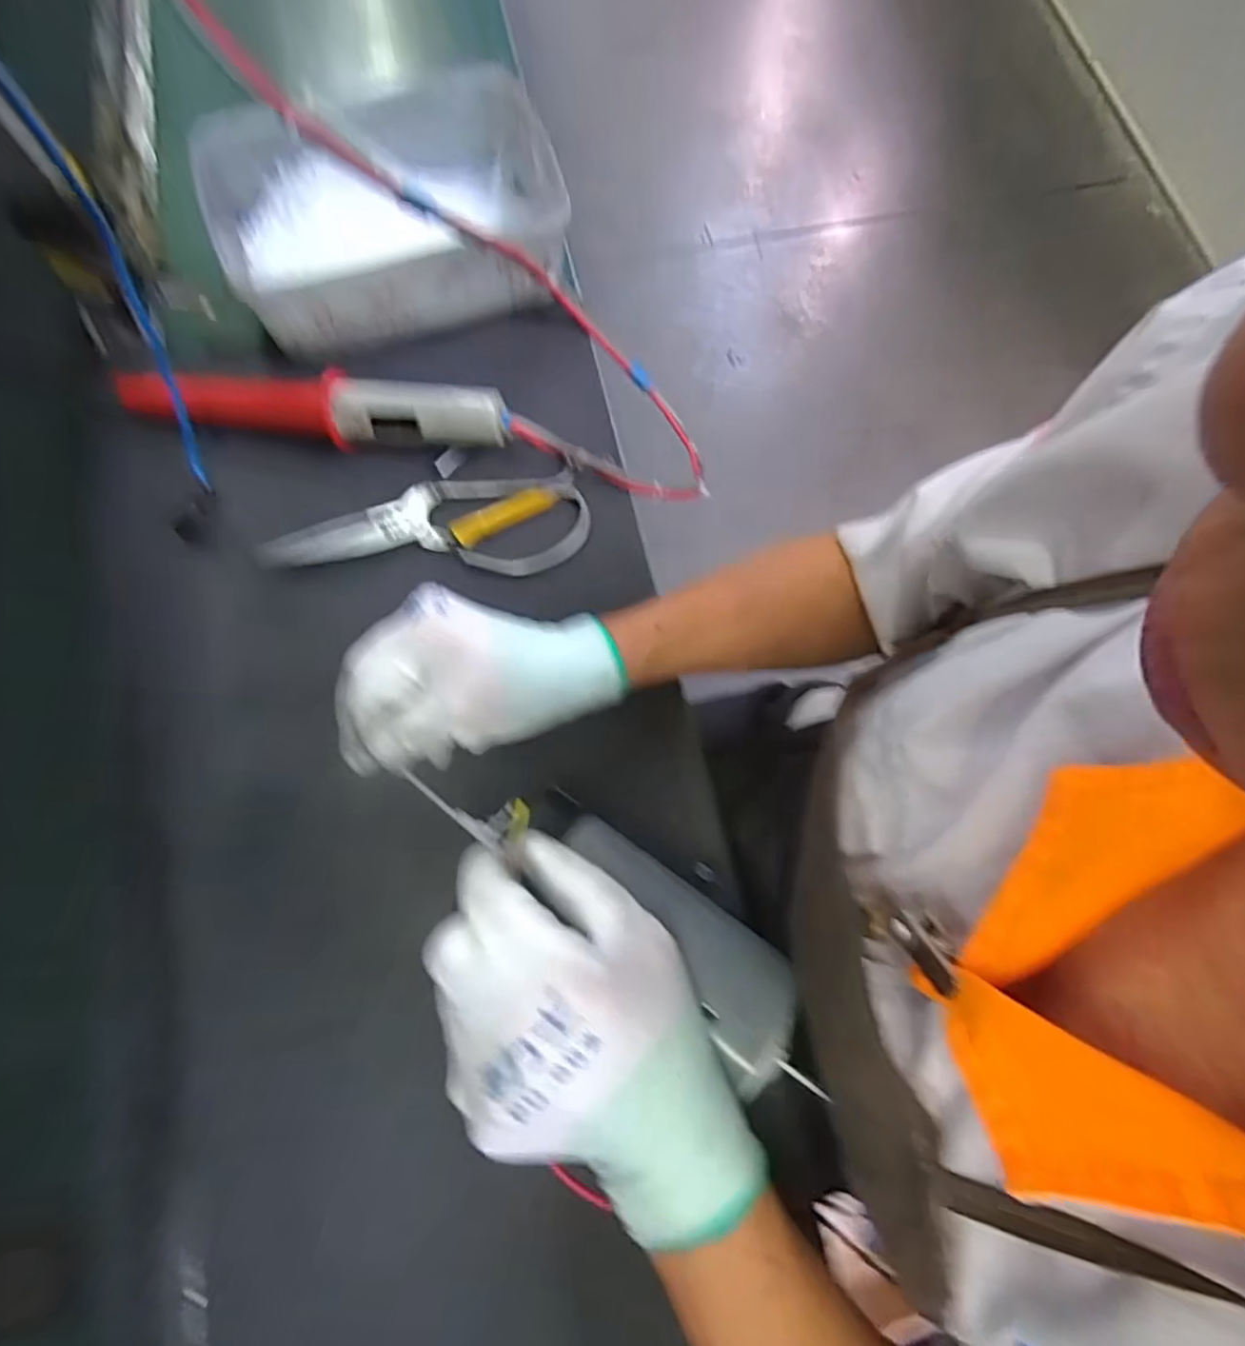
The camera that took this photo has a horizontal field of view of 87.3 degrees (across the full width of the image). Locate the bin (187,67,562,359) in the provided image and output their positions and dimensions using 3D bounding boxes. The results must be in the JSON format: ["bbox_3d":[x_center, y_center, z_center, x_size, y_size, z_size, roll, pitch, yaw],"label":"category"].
[{"bbox_3d":[-0.155,-0.315,0.444,0.229,0.067,0.166,-14,72,-6],"label":"bin"}]

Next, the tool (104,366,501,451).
[{"bbox_3d":[-0.201,-0.170,0.420,0.251,0.035,0.034,7,71,1],"label":"tool"}]

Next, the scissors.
[{"bbox_3d":[-0.122,-0.096,0.421,0.197,0.020,0.067,-5,71,-3],"label":"scissors"}]

